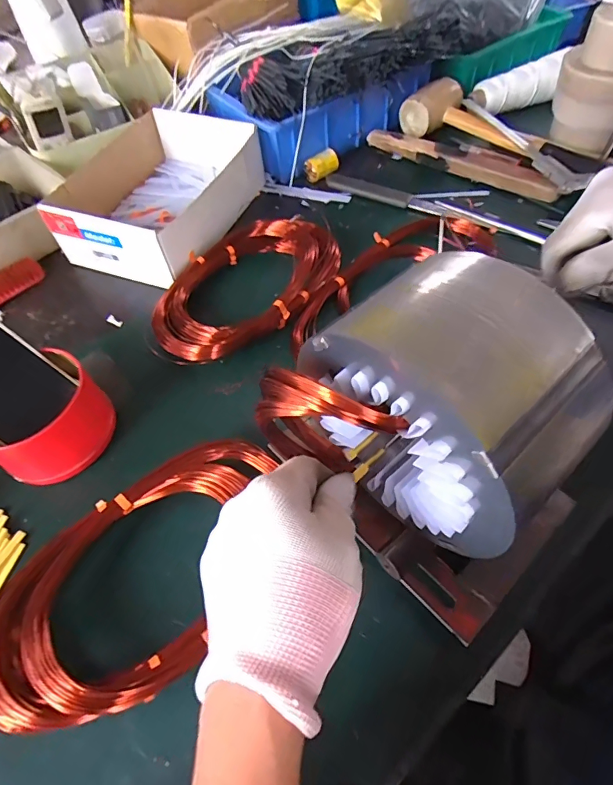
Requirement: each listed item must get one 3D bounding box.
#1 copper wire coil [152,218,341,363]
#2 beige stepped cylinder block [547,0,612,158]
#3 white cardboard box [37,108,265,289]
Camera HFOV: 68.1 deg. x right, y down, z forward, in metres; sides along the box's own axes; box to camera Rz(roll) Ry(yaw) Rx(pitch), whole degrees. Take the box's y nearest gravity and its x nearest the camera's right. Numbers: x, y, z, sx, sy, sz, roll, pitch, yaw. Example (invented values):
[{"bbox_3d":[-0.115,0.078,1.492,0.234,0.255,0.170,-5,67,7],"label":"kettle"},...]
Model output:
[{"bbox_3d":[-0.070,-0.124,0.498,0.150,0.034,0.231,31,63,23],"label":"copper wire coil"},{"bbox_3d":[0.375,-0.393,0.565,0.106,0.135,0.086,37,66,25],"label":"beige stepped cylinder block"},{"bbox_3d":[-0.187,-0.261,0.585,0.193,0.068,0.250,16,59,15],"label":"white cardboard box"}]

